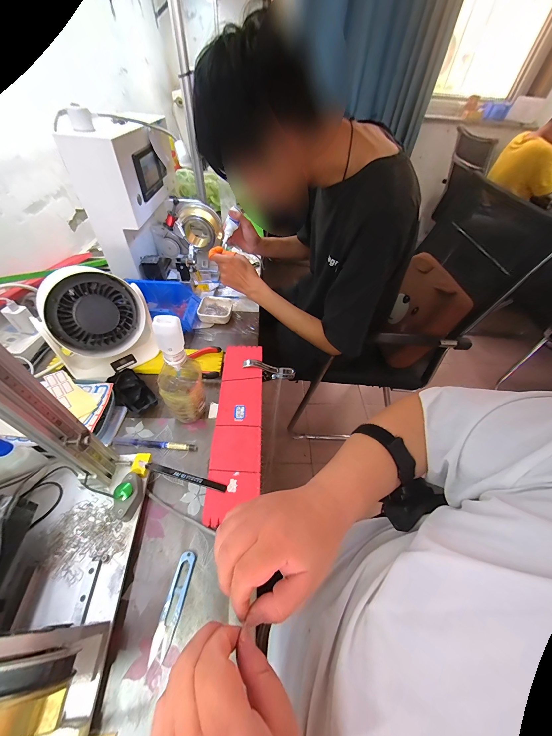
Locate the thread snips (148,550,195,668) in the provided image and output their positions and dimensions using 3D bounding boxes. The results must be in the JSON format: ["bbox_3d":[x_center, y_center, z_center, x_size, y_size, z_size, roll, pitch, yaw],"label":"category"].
[{"bbox_3d":[-0.127,0.293,0.328,0.023,0.012,0.104,11,49,4],"label":"thread snips"}]

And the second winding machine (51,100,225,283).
[{"bbox_3d":[-0.283,-0.405,0.658,0.261,0.302,0.295,-3,49,-7],"label":"second winding machine"}]

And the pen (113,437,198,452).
[{"bbox_3d":[-0.208,0.131,0.454,0.141,0.010,0.012,7,49,1],"label":"pen"}]

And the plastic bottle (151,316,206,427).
[{"bbox_3d":[-0.154,0.008,0.417,0.065,0.216,0.059,-6,50,-10],"label":"plastic bottle"}]

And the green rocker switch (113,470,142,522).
[{"bbox_3d":[-0.206,0.177,0.368,0.026,0.036,0.059,-4,50,-9],"label":"green rocker switch"}]

